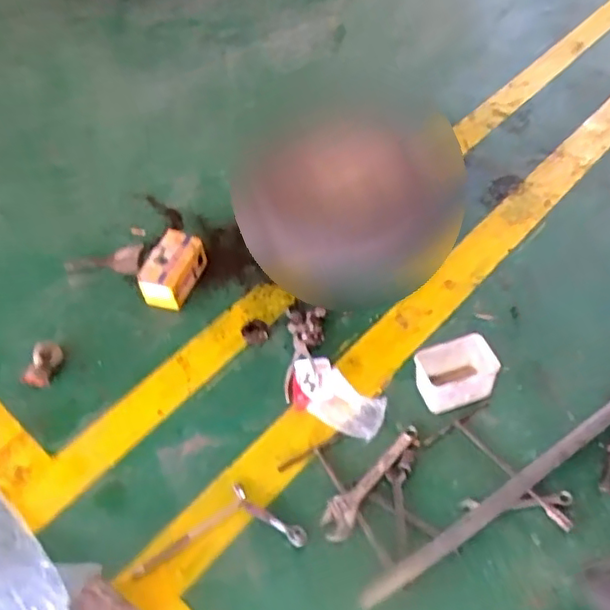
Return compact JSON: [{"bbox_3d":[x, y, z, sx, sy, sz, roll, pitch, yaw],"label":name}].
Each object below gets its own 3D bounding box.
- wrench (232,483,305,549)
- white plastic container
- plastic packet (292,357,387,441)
[{"bbox_3d":[-0.071,0.399,1.172,0.184,0.014,0.033,29,57,27],"label":"wrench"},{"bbox_3d":[0.317,0.144,1.299,0.162,0.101,0.108,-17,49,-10],"label":"white plastic container"},{"bbox_3d":[0.063,0.191,1.321,0.233,0.047,0.130,26,56,26],"label":"plastic packet"}]

